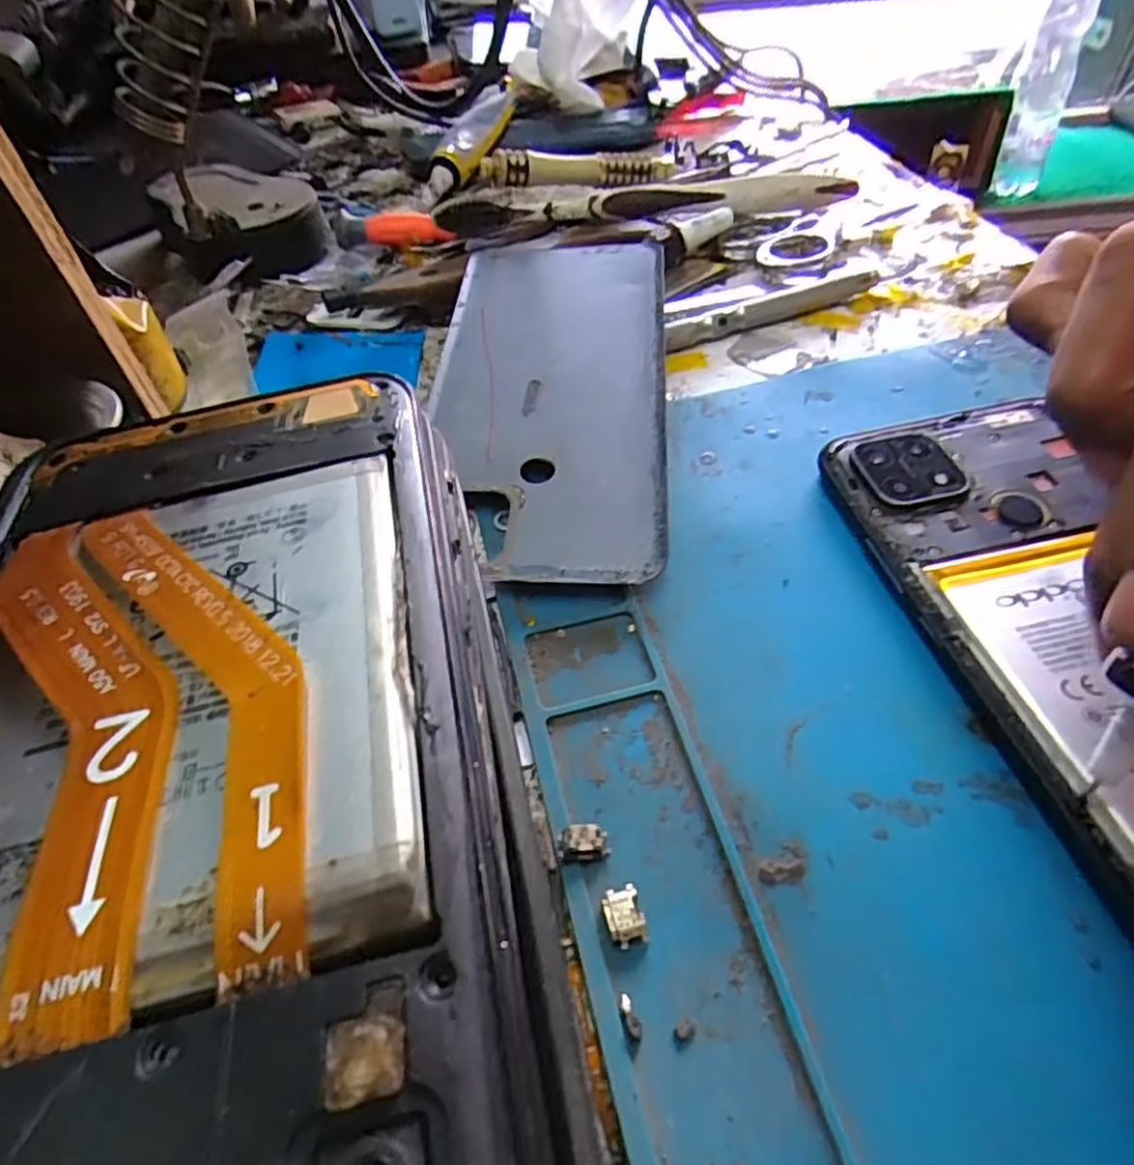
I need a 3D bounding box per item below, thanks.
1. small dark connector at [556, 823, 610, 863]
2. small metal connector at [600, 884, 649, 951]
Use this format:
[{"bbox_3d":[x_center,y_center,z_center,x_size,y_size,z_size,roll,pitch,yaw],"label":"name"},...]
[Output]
[{"bbox_3d":[0.003,0.050,0.135,0.010,0.004,0.007,-3,51,-1],"label":"small dark connector"},{"bbox_3d":[0.010,0.060,0.126,0.007,0.004,0.010,-8,51,-5],"label":"small metal connector"}]

